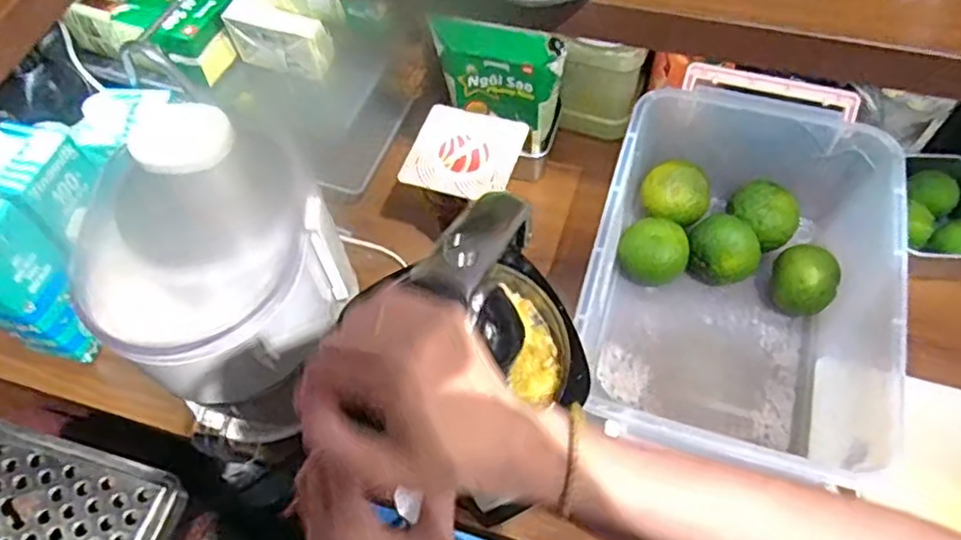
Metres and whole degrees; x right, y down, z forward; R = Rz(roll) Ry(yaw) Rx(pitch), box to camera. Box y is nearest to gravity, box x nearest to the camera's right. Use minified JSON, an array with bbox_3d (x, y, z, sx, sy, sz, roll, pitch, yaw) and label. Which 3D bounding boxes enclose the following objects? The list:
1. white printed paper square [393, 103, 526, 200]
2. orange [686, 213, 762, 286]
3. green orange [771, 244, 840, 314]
[{"bbox_3d":[-0.017,-0.111,0.631,0.102,0.010,0.094,16,65,14],"label":"white printed paper square"},{"bbox_3d":[0.254,-0.015,0.698,0.067,0.067,0.061,-1,59,2],"label":"orange"},{"bbox_3d":[0.331,0.014,0.685,0.055,0.069,0.060,-1,59,2],"label":"green orange"}]

